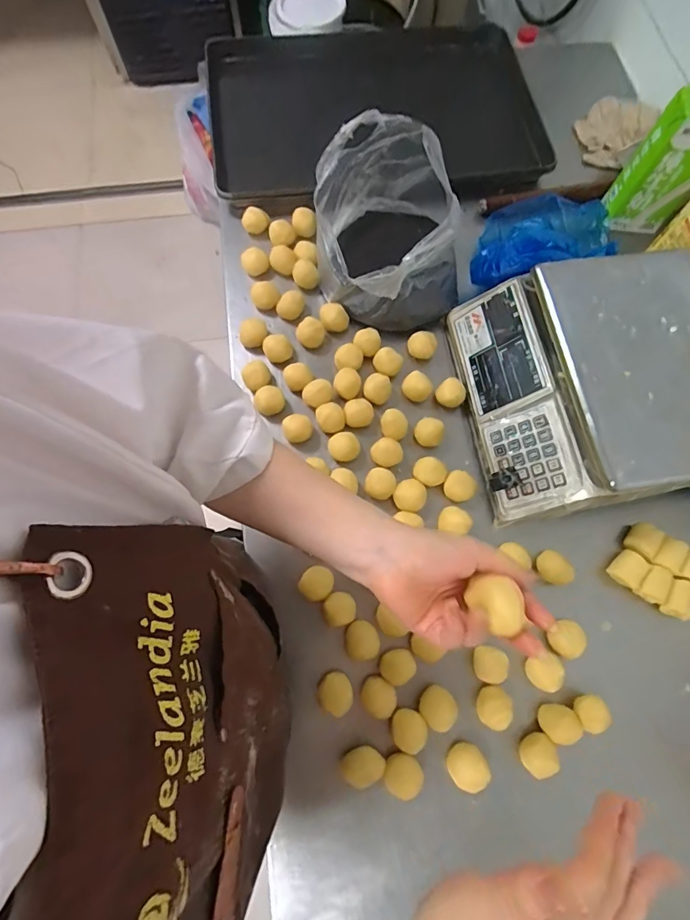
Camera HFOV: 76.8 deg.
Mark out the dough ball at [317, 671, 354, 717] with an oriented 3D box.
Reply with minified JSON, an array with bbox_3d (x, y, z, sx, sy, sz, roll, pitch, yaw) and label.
[{"bbox_3d":[-0.011,0.282,0.527,0.040,0.038,0.044,0,72,1],"label":"dough ball"}]

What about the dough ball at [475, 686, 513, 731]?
[{"bbox_3d":[0.176,0.292,0.514,0.037,0.032,0.043,26,74,9],"label":"dough ball"}]

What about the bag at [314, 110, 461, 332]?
[{"bbox_3d":[0.065,-0.334,0.632,0.209,0.154,0.257,-4,73,-3],"label":"bag"}]

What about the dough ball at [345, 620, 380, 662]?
[{"bbox_3d":[0.021,0.226,0.546,0.041,0.027,0.046,-22,73,-6],"label":"dough ball"}]

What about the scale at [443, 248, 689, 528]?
[{"bbox_3d":[0.346,-0.106,0.586,0.337,0.104,0.319,-9,73,-4],"label":"scale"}]

